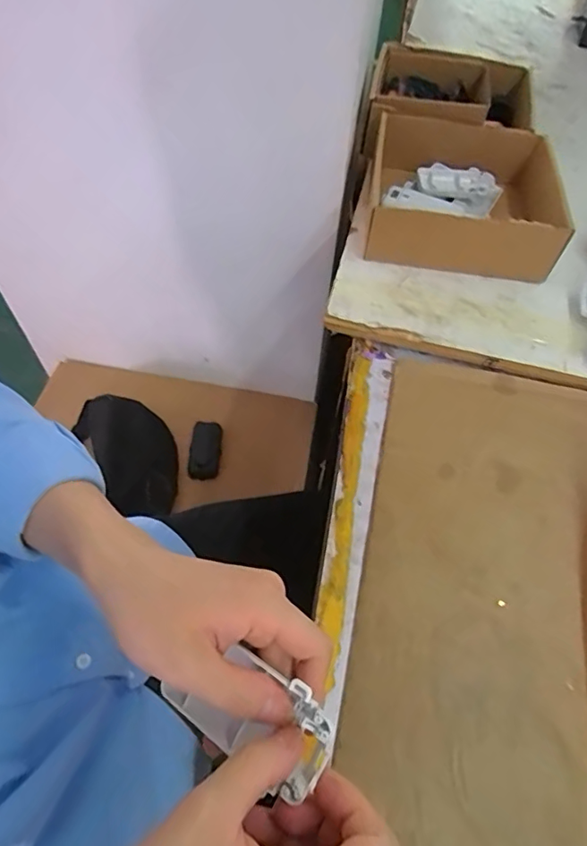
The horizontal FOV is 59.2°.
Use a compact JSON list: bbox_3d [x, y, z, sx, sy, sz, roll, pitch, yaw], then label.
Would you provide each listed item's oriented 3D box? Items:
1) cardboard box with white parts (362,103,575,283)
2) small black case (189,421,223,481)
[{"bbox_3d":[0.189,-0.270,0.611,0.220,0.080,0.200,10,56,7],"label":"cardboard box with white parts"},{"bbox_3d":[-0.159,0.048,0.930,0.052,0.024,0.115,-1,56,1],"label":"small black case"}]

